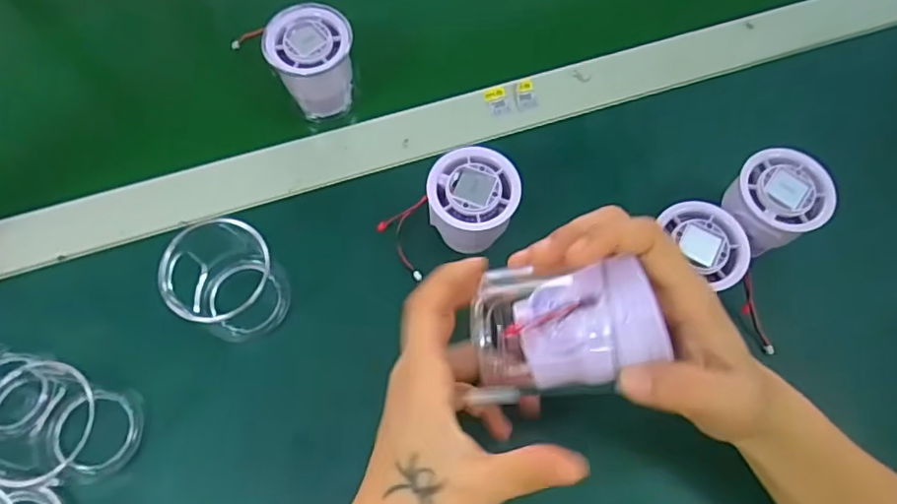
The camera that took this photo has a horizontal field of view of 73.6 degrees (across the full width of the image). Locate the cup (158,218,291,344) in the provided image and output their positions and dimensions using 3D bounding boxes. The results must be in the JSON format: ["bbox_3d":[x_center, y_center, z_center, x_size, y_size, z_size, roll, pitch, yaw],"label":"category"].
[{"bbox_3d":[-0.131,0.016,0.347,0.060,0.052,0.055,0,67,0],"label":"cup"}]

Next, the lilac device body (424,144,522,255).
[{"bbox_3d":[0.014,-0.029,0.364,0.051,0.051,0.054,0,67,0],"label":"lilac device body"}]

